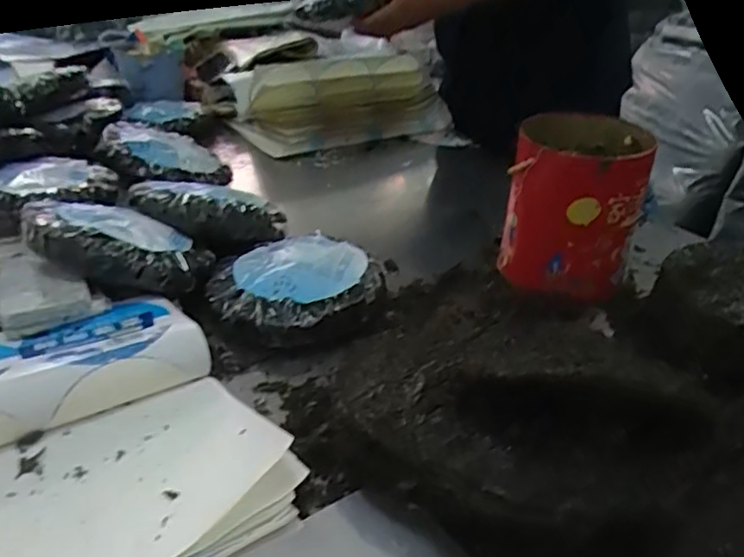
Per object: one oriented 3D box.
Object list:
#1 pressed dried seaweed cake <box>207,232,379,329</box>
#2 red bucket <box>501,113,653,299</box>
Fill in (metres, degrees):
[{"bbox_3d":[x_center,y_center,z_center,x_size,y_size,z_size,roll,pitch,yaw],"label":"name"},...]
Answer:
[{"bbox_3d":[-0.092,0.008,0.735,0.186,0.051,0.174,-22,38,-35],"label":"pressed dried seaweed cake"},{"bbox_3d":[0.252,-0.095,0.793,0.154,0.172,0.175,12,32,17],"label":"red bucket"}]

